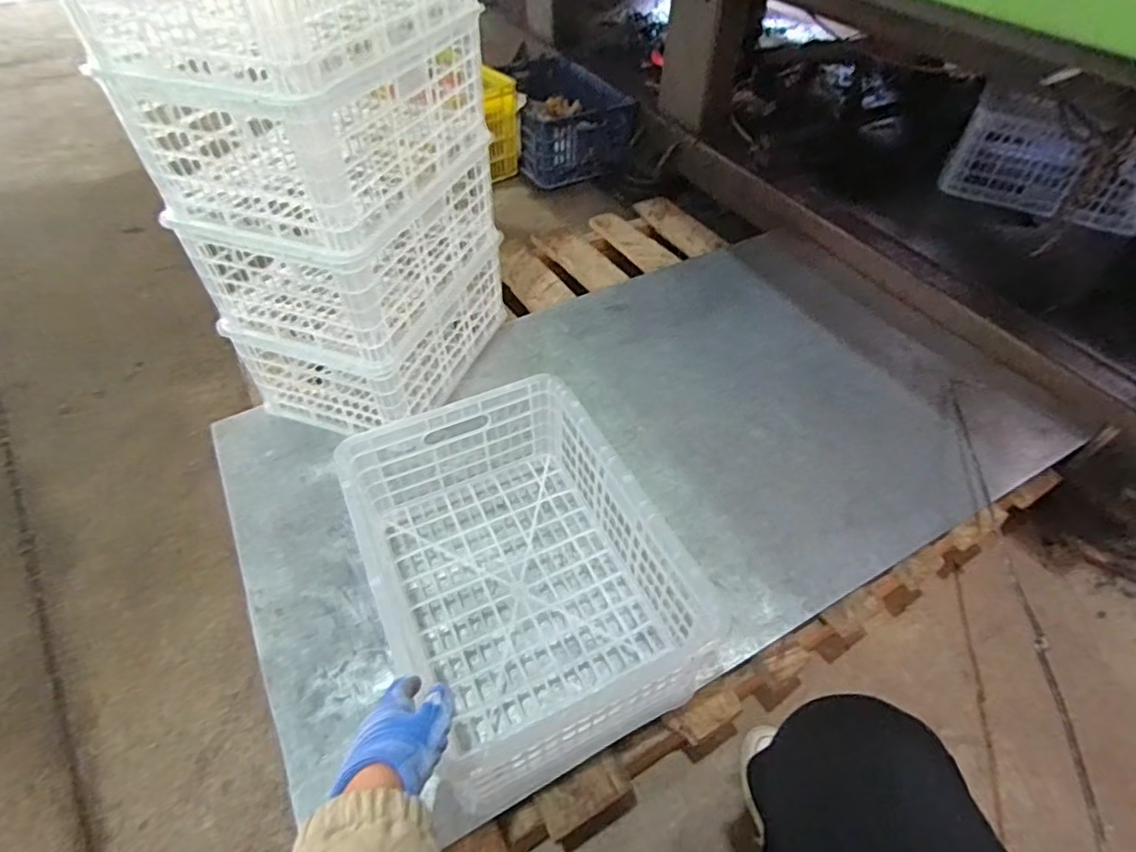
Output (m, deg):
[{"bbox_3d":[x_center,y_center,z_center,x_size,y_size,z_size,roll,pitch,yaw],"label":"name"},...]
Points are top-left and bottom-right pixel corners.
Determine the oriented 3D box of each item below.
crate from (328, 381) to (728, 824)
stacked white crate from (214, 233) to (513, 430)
[{"bbox_3d":[-0.063,0.167,0.727,0.304,0.172,0.414,-21,52,-18],"label":"crate"},{"bbox_3d":[-0.315,-0.180,1.050,0.272,0.172,0.400,17,50,13],"label":"stacked white crate"}]

